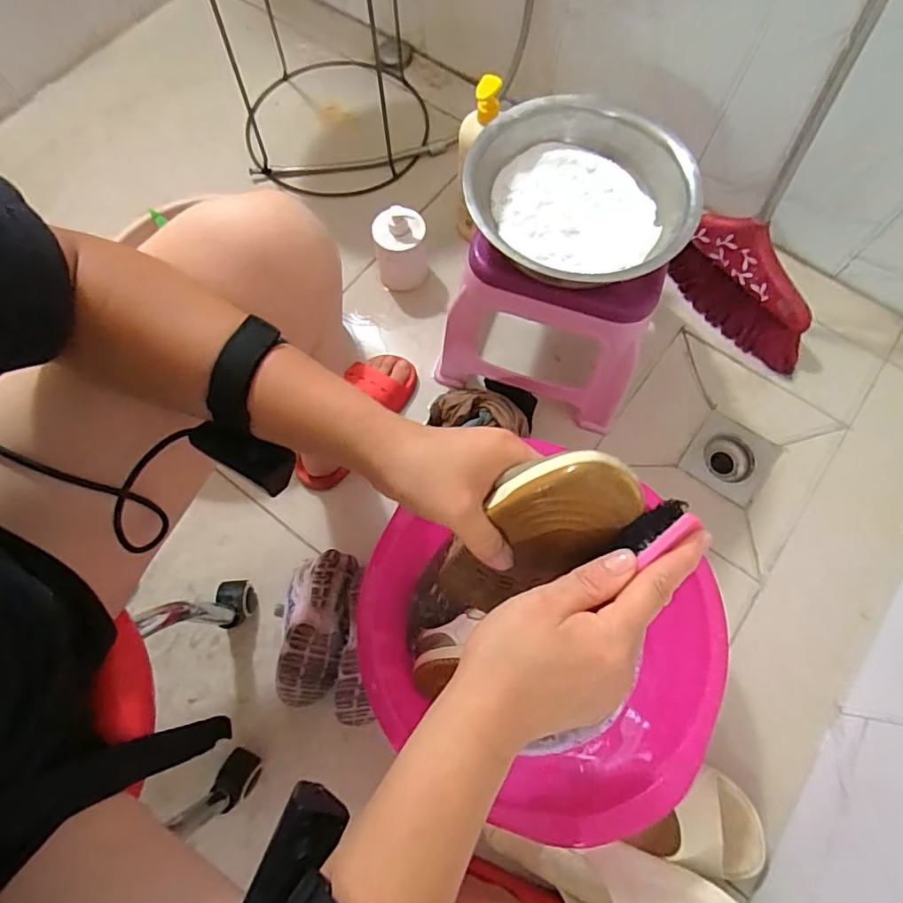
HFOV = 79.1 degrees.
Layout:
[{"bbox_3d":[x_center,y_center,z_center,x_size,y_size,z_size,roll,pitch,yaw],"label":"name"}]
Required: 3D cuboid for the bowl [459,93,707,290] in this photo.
[{"bbox_3d":[0.140,-0.283,0.628,0.245,0.083,0.232,0,71,0],"label":"bowl"}]

